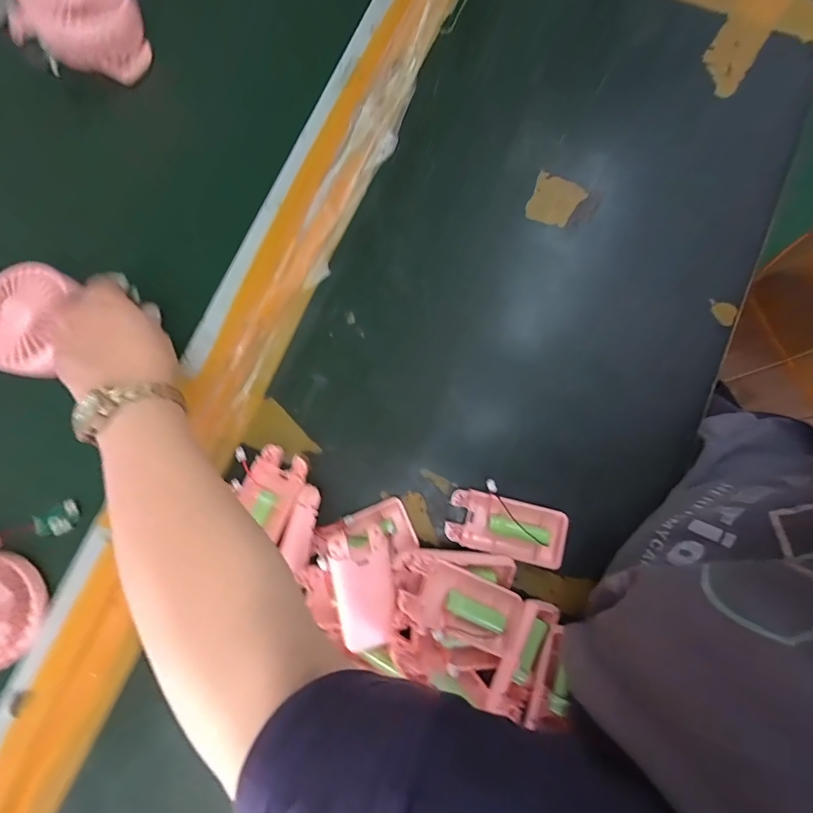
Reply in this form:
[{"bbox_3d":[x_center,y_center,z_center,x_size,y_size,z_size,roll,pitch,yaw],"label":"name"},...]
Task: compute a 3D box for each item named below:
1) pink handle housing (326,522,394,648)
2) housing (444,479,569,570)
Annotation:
[{"bbox_3d":[-0.031,0.137,0.308,0.040,0.015,0.094,-7,104,-1],"label":"pink handle housing"},{"bbox_3d":[0.084,0.099,0.348,0.095,0.021,0.052,14,83,4],"label":"housing"}]

